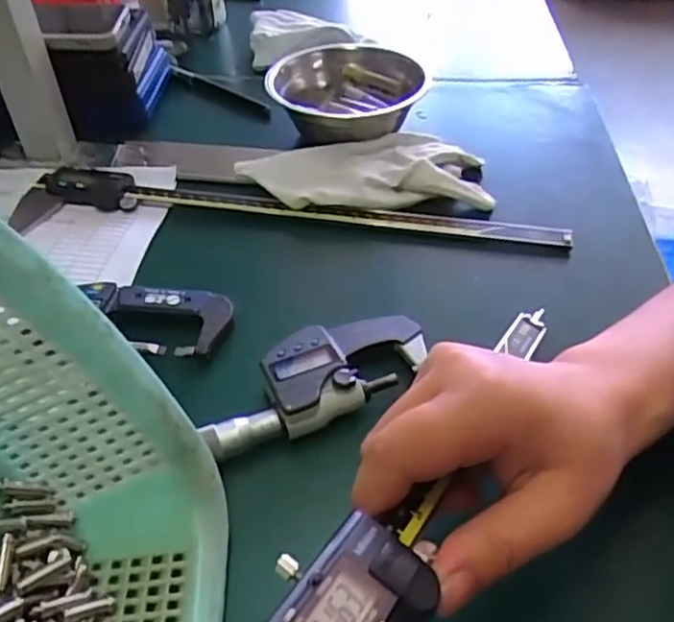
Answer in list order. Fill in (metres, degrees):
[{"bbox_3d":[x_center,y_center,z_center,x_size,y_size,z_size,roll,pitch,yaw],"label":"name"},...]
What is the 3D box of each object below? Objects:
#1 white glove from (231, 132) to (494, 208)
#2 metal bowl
[{"bbox_3d":[0.019,-0.106,0.477,0.174,0.022,0.083,-3,43,-2],"label":"white glove"},{"bbox_3d":[0.011,-0.180,0.533,0.115,0.045,0.121,-1,43,1],"label":"metal bowl"}]

